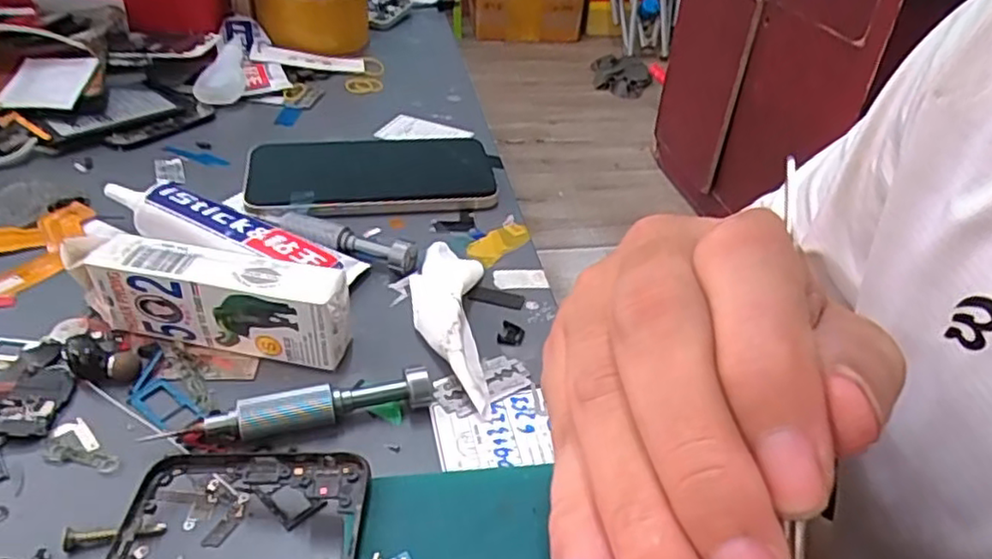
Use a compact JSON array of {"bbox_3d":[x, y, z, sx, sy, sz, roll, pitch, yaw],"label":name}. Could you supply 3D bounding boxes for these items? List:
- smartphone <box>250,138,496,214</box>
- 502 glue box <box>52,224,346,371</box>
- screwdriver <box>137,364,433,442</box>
[{"bbox_3d":[-0.074,-0.065,0.412,0.150,0.011,0.081,-5,38,-13],"label":"smartphone"},{"bbox_3d":[-0.125,0.008,0.287,0.124,0.040,0.022,10,37,6],"label":"502 glue box"},{"bbox_3d":[-0.075,0.051,0.258,0.100,0.016,0.013,-8,39,-17],"label":"screwdriver"}]

